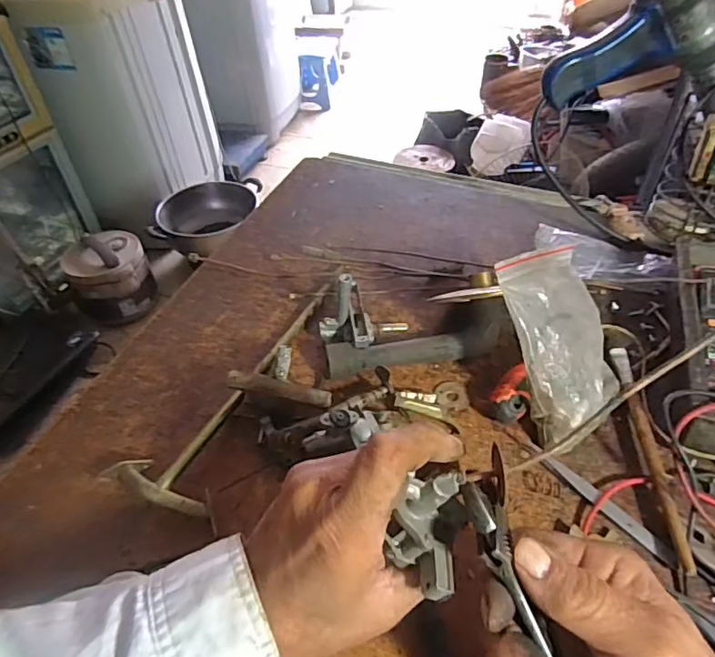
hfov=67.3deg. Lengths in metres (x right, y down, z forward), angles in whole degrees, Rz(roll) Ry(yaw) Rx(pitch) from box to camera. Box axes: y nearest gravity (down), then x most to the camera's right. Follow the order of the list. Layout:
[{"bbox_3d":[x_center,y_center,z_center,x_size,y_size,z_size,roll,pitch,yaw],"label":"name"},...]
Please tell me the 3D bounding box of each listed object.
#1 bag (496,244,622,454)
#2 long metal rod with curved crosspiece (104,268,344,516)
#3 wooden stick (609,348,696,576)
[{"bbox_3d":[0.155,0.010,0.402,0.089,0.142,0.027,-23,5,-23],"label":"bag"},{"bbox_3d":[-0.093,0.024,0.442,0.077,0.019,0.269,13,47,16],"label":"long metal rod with curved crosspiece"},{"bbox_3d":[0.209,0.083,0.387,0.013,0.012,0.178,2,45,5],"label":"wooden stick"}]

